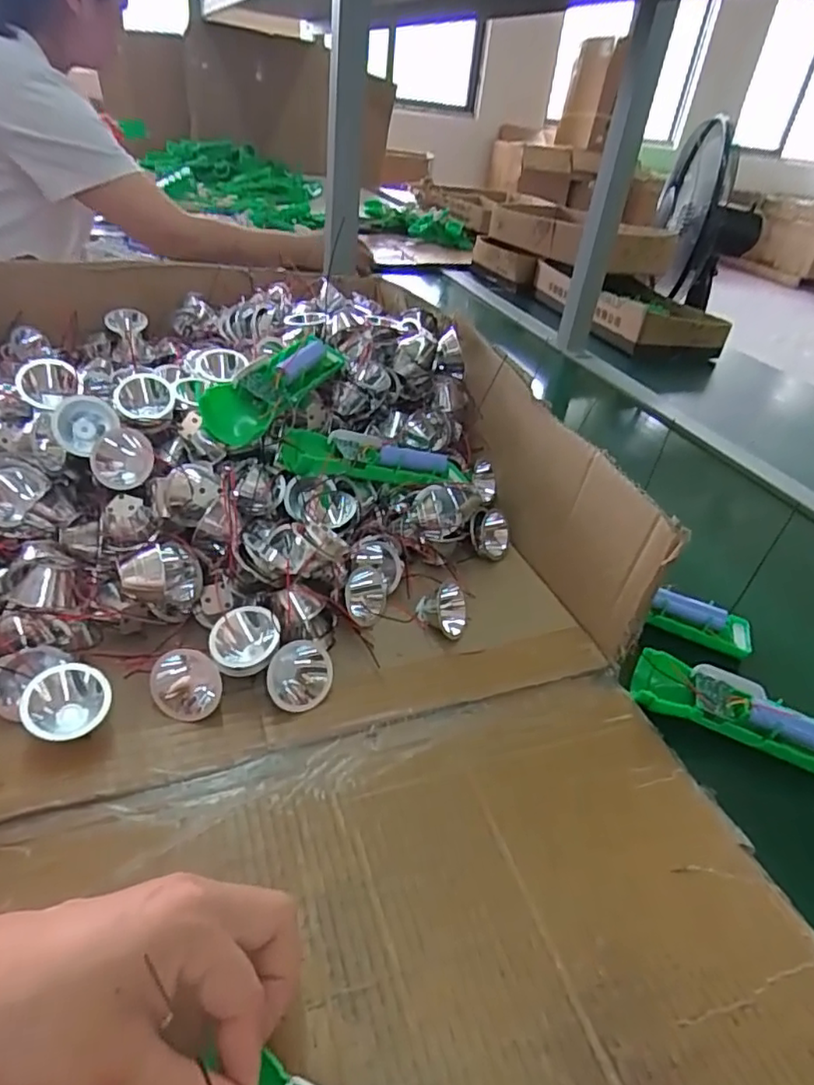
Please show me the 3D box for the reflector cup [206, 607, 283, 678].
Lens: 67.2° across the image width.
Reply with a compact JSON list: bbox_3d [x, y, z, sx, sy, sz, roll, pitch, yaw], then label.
[{"bbox_3d":[-0.106,0.069,0.405,0.042,0.038,0.039,5,36,-3],"label":"reflector cup"}]

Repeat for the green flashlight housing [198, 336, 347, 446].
[{"bbox_3d":[-0.105,-0.131,0.515,0.045,0.043,0.155,19,38,16],"label":"green flashlight housing"}]

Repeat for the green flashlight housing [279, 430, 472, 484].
[{"bbox_3d":[-0.021,-0.069,0.524,0.176,0.028,0.049,3,37,-27],"label":"green flashlight housing"}]

